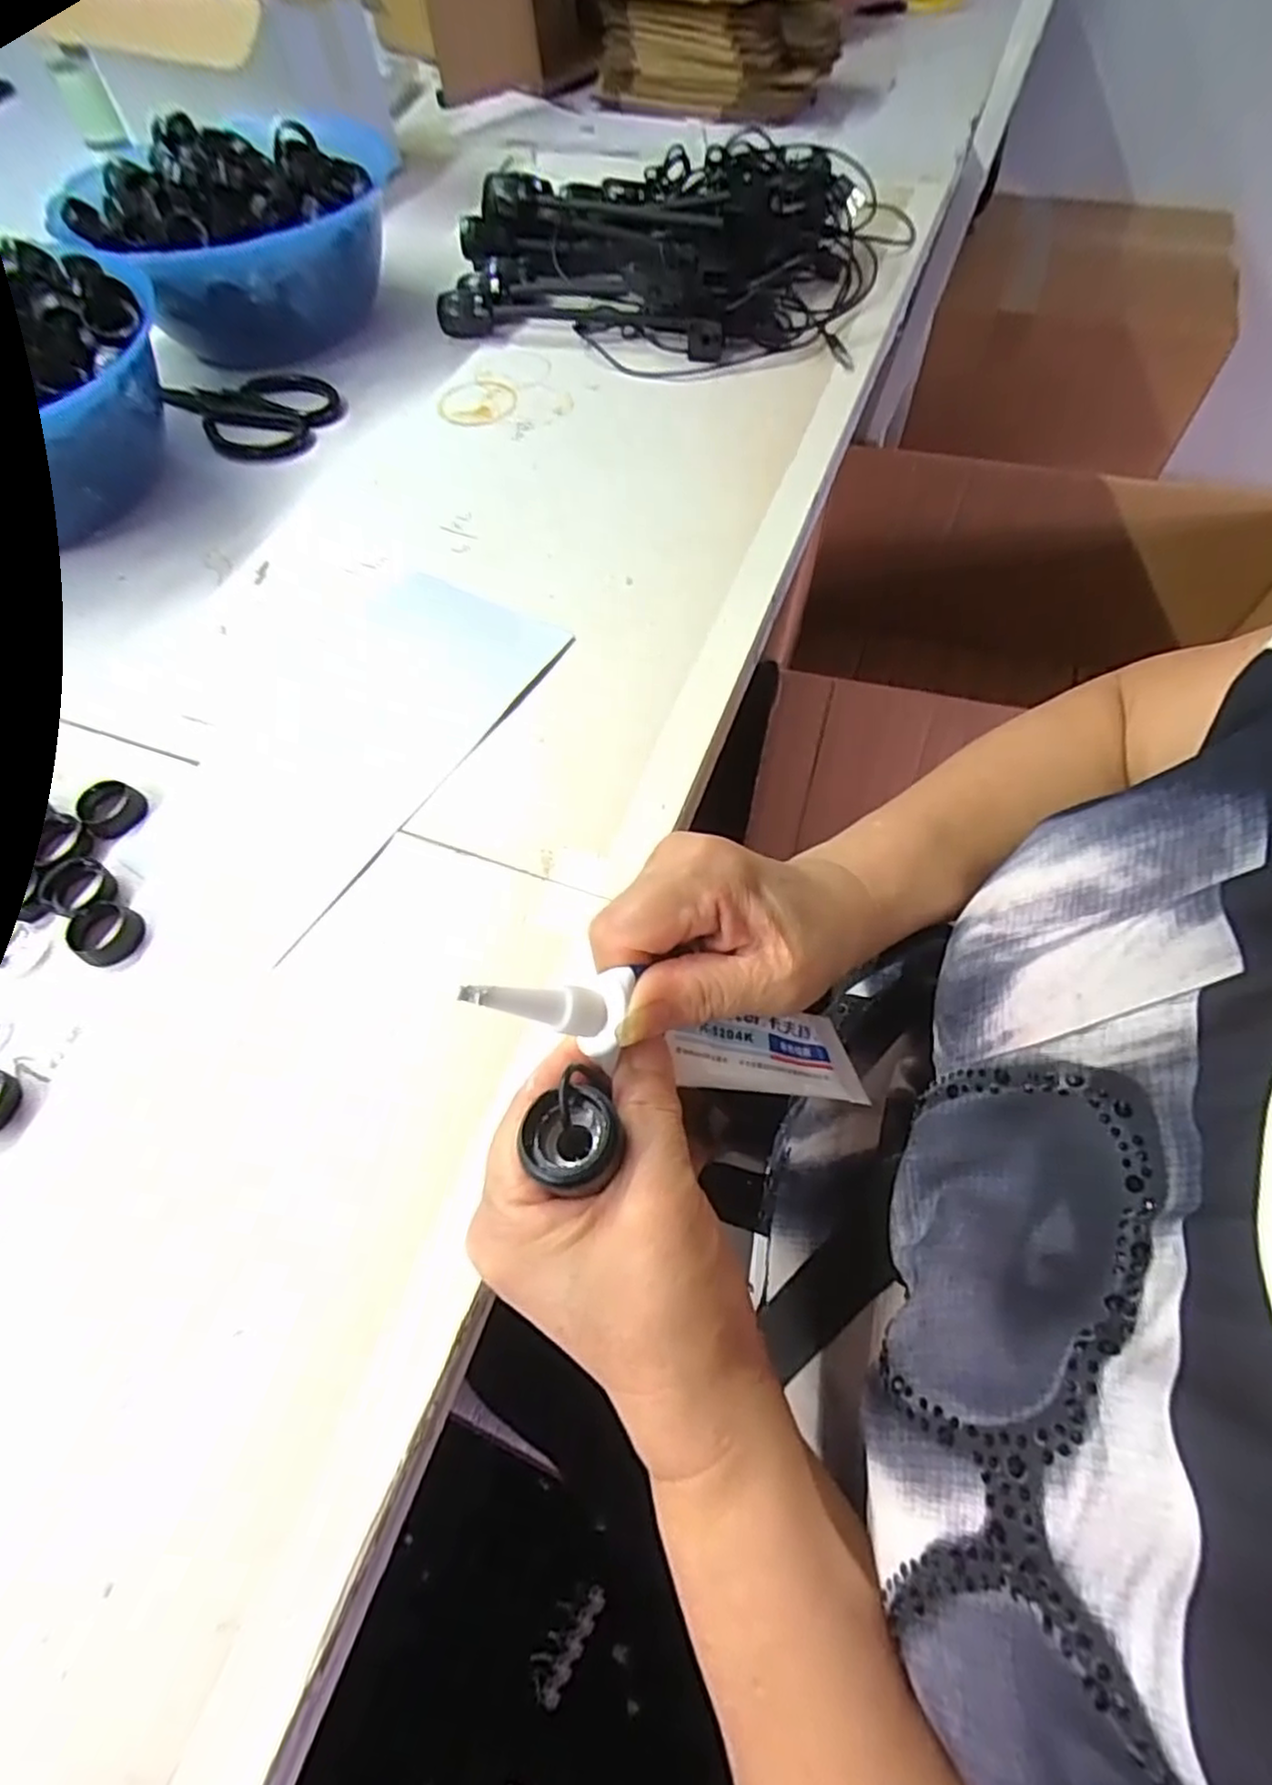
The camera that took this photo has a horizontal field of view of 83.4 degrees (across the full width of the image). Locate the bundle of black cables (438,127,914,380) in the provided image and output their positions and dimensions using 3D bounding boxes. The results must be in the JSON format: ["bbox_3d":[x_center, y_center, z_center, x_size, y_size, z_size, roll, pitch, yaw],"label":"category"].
[{"bbox_3d":[0.027,-0.517,0.567,0.310,0.066,0.247,21,63,11],"label":"bundle of black cables"}]

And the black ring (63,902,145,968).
[{"bbox_3d":[-0.242,0.018,0.325,0.028,0.015,0.028,-1,62,2],"label":"black ring"}]

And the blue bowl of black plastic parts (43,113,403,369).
[{"bbox_3d":[-0.289,-0.490,0.545,0.198,0.103,0.183,-1,62,2],"label":"blue bowl of black plastic parts"}]

